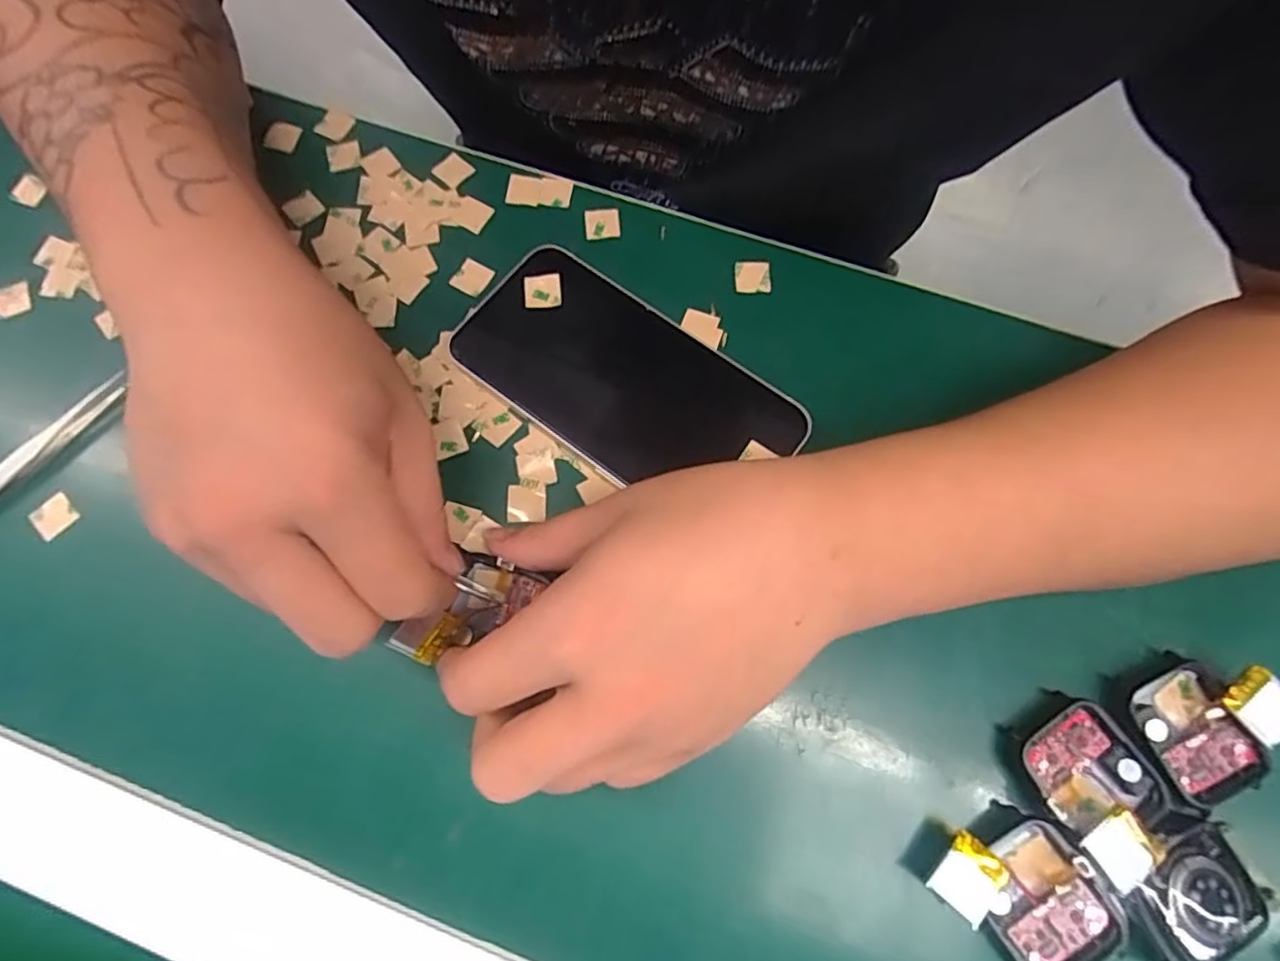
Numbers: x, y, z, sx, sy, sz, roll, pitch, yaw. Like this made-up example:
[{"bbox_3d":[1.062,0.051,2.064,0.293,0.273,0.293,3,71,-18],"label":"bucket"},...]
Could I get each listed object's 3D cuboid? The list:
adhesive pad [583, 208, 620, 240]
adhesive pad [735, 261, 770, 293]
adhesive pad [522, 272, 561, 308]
[{"bbox_3d":[-0.018,-0.119,0.296,0.016,0.004,0.015,-5,82,3],"label":"adhesive pad"},{"bbox_3d":[0.050,-0.091,0.286,0.015,0.004,0.015,2,74,2],"label":"adhesive pad"},{"bbox_3d":[-0.042,-0.082,0.275,0.016,0.004,0.015,-6,85,-5],"label":"adhesive pad"}]

